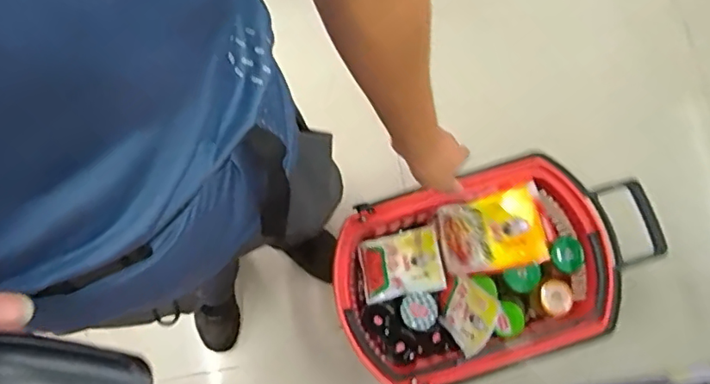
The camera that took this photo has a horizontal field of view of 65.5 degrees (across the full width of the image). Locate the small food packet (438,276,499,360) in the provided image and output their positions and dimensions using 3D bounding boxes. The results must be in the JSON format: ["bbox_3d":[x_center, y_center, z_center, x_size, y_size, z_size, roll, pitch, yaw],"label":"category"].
[{"bbox_3d":[0.192,0.213,0.948,0.013,0.109,0.111,7,113,-36],"label":"small food packet"}]

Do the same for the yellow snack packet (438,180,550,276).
[{"bbox_3d":[0.217,0.064,0.878,0.163,0.063,0.121,-21,85,36],"label":"yellow snack packet"}]

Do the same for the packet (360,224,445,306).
[{"bbox_3d":[0.082,0.134,1.012,0.144,0.008,0.114,-15,73,14],"label":"packet"}]

